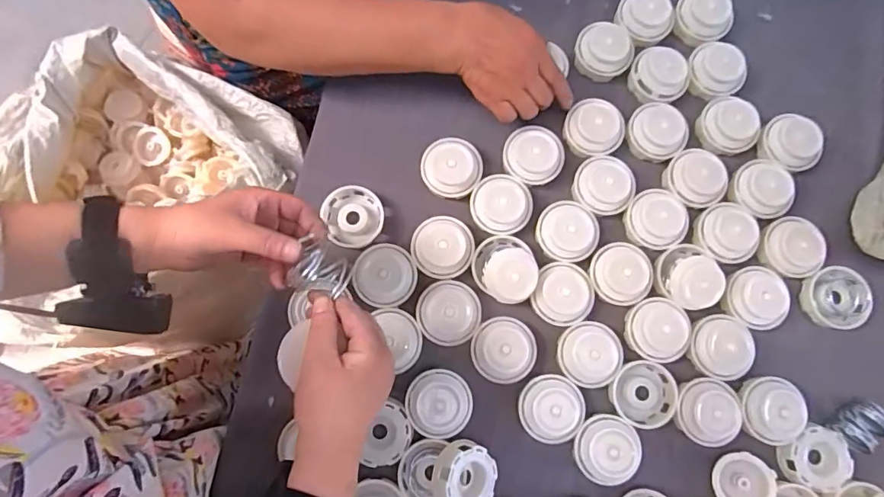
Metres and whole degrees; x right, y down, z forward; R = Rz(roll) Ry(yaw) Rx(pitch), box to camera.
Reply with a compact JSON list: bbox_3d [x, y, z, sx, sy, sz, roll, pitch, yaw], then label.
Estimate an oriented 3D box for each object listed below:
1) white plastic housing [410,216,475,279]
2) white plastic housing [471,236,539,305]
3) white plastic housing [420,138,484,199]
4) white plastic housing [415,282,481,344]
[{"bbox_3d":[0.001,-0.002,0.502,0.061,0.025,0.060,8,78,0],"label":"white plastic housing"},{"bbox_3d":[0.063,0.025,0.505,0.059,0.044,0.069,-12,79,-4],"label":"white plastic housing"},{"bbox_3d":[0.010,-0.087,0.526,0.063,0.029,0.062,0,78,-1],"label":"white plastic housing"},{"bbox_3d":[0.007,0.062,0.484,0.061,0.025,0.062,0,78,-1],"label":"white plastic housing"}]

